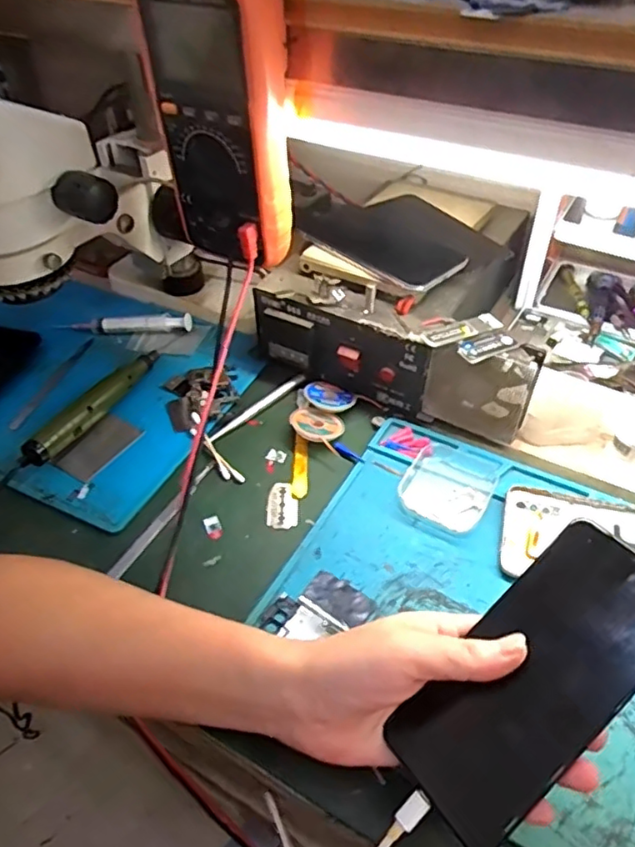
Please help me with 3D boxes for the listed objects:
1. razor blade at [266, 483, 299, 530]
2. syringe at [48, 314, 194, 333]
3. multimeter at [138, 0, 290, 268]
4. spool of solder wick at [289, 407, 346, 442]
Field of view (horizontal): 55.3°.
[{"bbox_3d":[-0.027,0.063,0.465,0.024,0.004,0.040,5,48,-7],"label":"razor blade"},{"bbox_3d":[-0.194,-0.100,0.611,0.135,0.018,0.012,-1,45,2],"label":"syringe"},{"bbox_3d":[-0.061,-0.199,0.408,0.089,0.175,0.052,29,53,28],"label":"multimeter"},{"bbox_3d":[0.000,0.000,0.514,0.045,0.008,0.037,-2,45,1],"label":"spool of solder wick"}]

